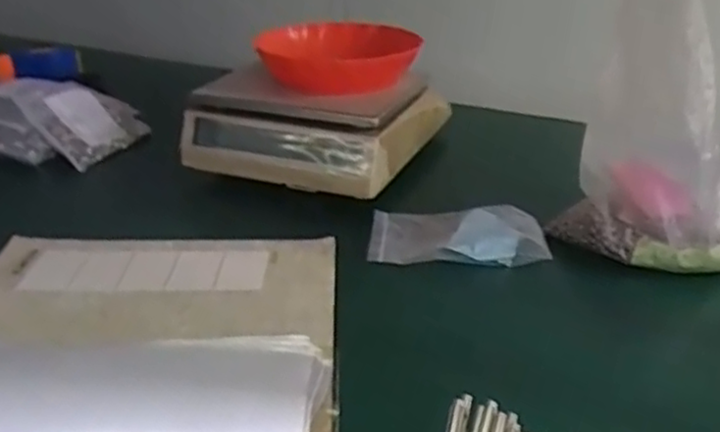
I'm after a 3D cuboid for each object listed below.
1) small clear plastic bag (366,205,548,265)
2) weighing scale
[{"bbox_3d":[0.104,0.020,0.779,0.181,0.014,0.116,1,26,5],"label":"small clear plastic bag"},{"bbox_3d":[-0.050,-0.130,0.976,0.264,0.128,0.280,10,27,18],"label":"weighing scale"}]

